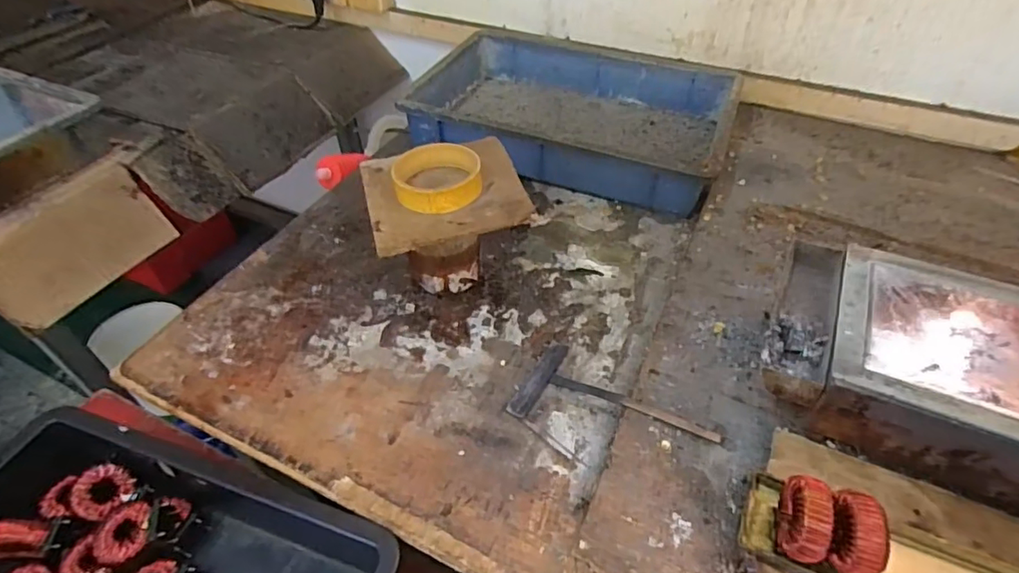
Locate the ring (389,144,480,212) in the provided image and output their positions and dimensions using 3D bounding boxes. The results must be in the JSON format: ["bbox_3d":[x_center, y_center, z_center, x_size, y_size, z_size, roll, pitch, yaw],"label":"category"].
[{"bbox_3d":[-0.071,-0.108,0.540,0.085,0.028,0.090,0,45,0],"label":"ring"}]

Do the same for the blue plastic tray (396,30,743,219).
[{"bbox_3d":[0.096,-0.254,0.806,0.433,0.088,0.314,15,47,15],"label":"blue plastic tray"}]

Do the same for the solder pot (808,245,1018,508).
[{"bbox_3d":[0.421,0.092,0.413,0.333,0.083,0.177,20,49,19],"label":"solder pot"}]

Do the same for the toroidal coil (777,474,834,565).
[{"bbox_3d":[0.199,0.161,0.371,0.024,0.056,0.055,11,46,11],"label":"toroidal coil"}]

